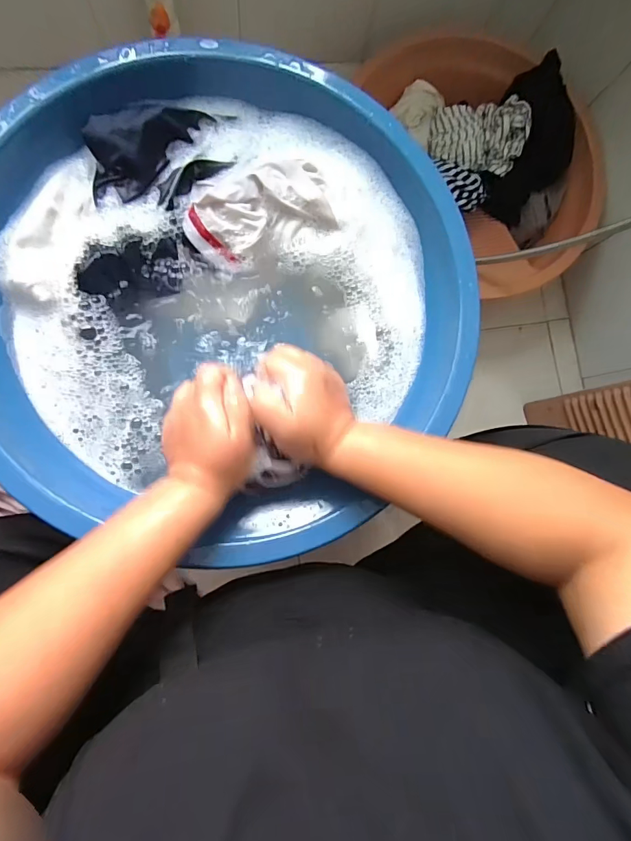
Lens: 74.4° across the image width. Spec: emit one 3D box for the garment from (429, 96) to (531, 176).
[{"bbox_3d":[0.293,-0.520,0.758,0.172,0.039,0.117,11,103,14],"label":"garment"}]

